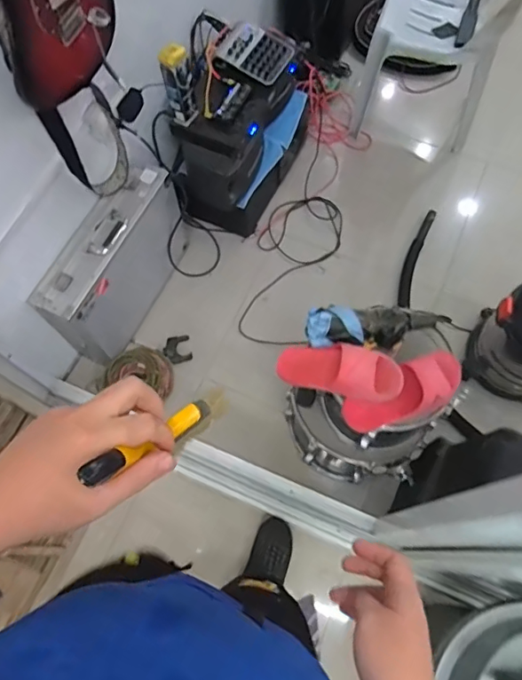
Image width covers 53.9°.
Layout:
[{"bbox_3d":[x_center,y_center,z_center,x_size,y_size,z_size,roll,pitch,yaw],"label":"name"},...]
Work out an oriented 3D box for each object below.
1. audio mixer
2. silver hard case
[{"bbox_3d":[-0.020,-0.854,1.524,0.204,0.037,0.156,31,72,13],"label":"audio mixer"},{"bbox_3d":[-0.434,-0.216,1.561,0.138,0.368,0.521,26,70,11],"label":"silver hard case"}]

